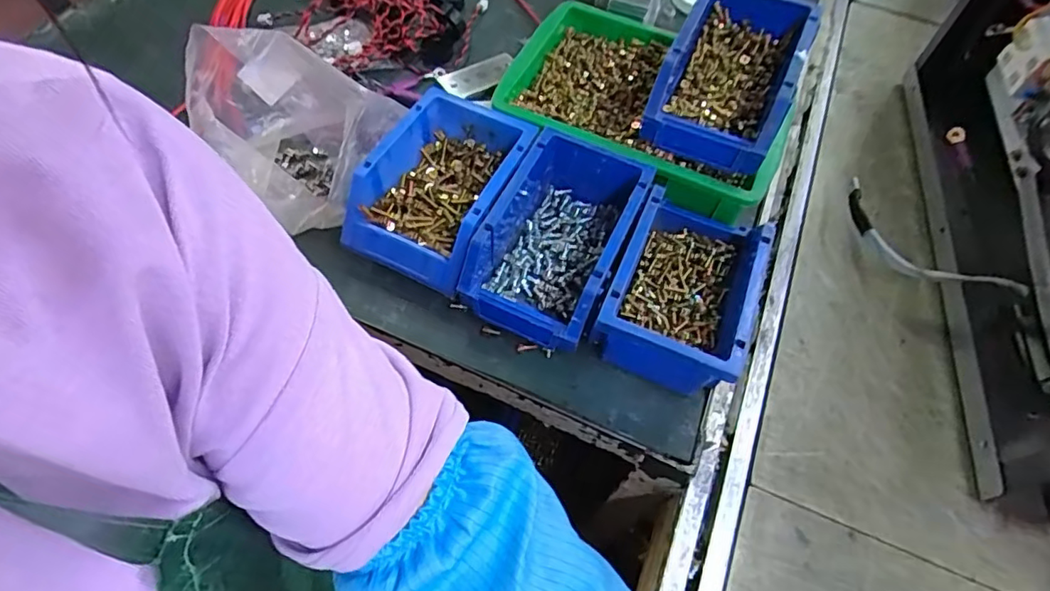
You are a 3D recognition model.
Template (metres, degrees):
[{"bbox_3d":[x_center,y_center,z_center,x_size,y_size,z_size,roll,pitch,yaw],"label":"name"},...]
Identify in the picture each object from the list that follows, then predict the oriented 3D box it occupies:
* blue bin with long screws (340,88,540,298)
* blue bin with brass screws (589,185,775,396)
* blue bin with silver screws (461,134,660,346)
[{"bbox_3d":[-0.072,-0.093,0.475,0.113,0.057,0.160,23,60,10],"label":"blue bin with long screws"},{"bbox_3d":[0.125,-0.006,0.445,0.100,0.079,0.157,22,60,9],"label":"blue bin with brass screws"},{"bbox_3d":[0.025,-0.047,0.460,0.106,0.069,0.162,22,60,9],"label":"blue bin with silver screws"}]

